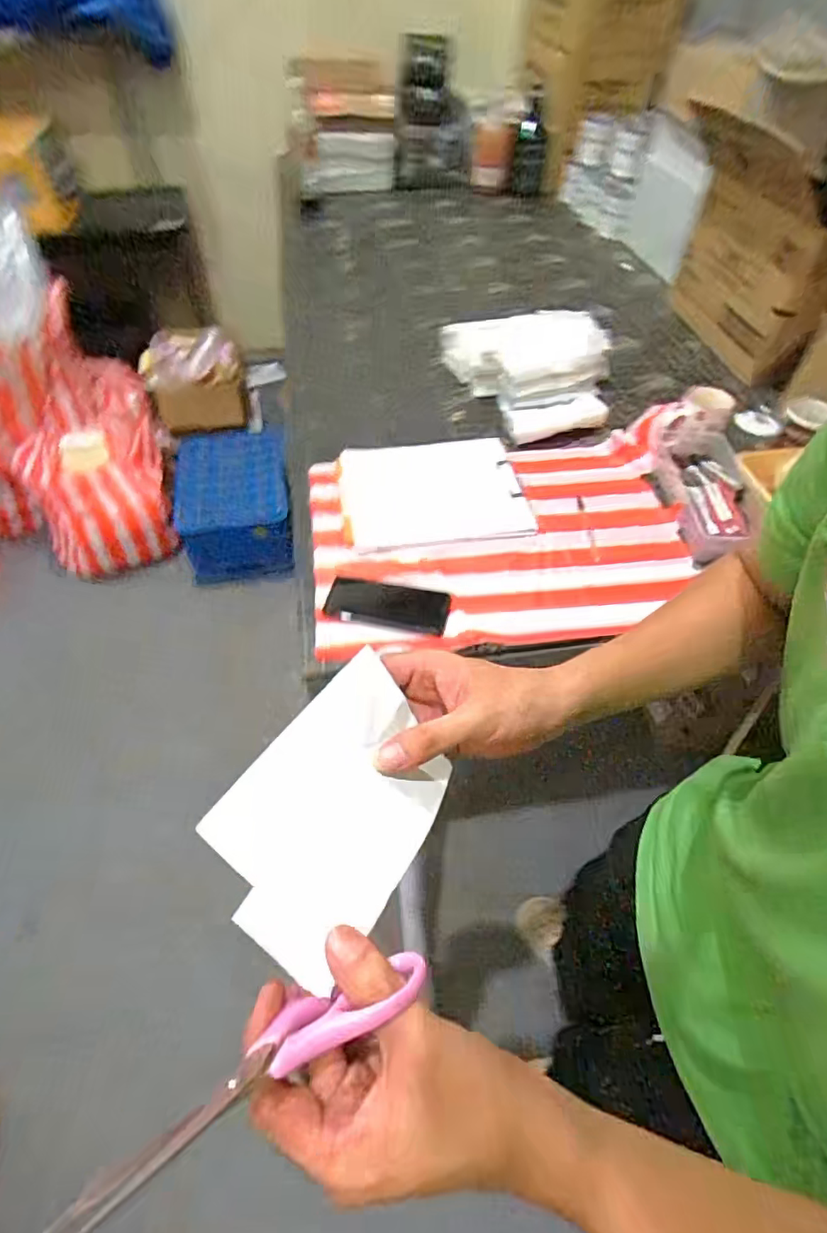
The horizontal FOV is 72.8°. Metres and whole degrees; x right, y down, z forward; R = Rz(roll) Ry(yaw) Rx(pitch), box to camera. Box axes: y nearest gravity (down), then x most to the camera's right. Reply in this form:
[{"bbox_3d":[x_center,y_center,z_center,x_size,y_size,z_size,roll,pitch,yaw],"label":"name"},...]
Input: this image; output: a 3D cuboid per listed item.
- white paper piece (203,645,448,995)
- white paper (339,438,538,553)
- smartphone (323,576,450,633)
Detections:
[{"bbox_3d":[-0.037,0.099,0.298,0.100,0.008,0.144,51,48,-9],"label":"white paper piece"},{"bbox_3d":[0.031,-0.211,0.922,0.288,0.012,0.245,-7,52,-7],"label":"white paper"},{"bbox_3d":[-0.036,-0.018,0.769,0.164,0.004,0.073,9,52,6],"label":"smartphone"}]

